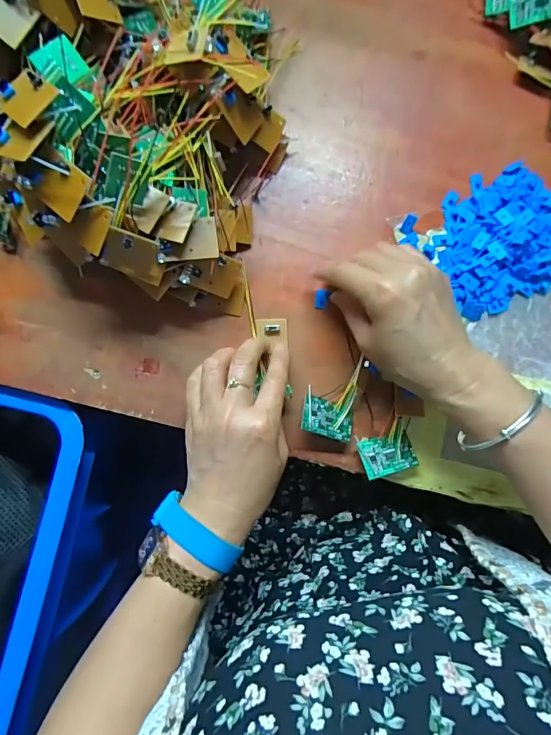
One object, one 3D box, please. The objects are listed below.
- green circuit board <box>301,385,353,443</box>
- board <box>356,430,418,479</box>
[{"bbox_3d":[0.042,0.039,0.349,0.044,0.004,0.033,18,65,-15],"label":"green circuit board"},{"bbox_3d":[0.090,0.069,0.349,0.043,0.004,0.031,-16,76,-7],"label":"board"}]

